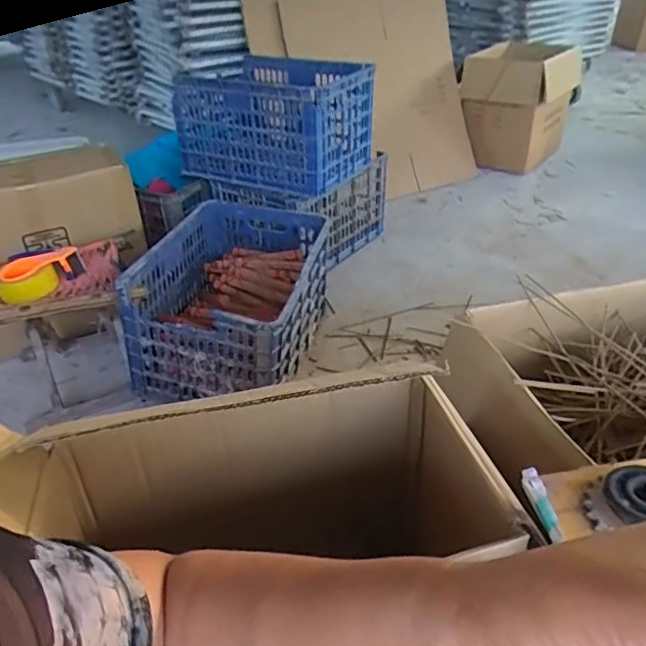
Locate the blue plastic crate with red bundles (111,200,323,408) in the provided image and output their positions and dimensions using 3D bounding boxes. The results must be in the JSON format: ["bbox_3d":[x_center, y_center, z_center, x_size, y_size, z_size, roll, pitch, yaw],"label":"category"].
[{"bbox_3d":[-0.185,-0.089,1.307,0.352,0.226,0.520,7,36,12],"label":"blue plastic crate with red bundles"}]

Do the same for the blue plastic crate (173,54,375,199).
[{"bbox_3d":[-0.117,-0.556,1.568,0.463,0.263,0.411,13,38,21],"label":"blue plastic crate"}]

